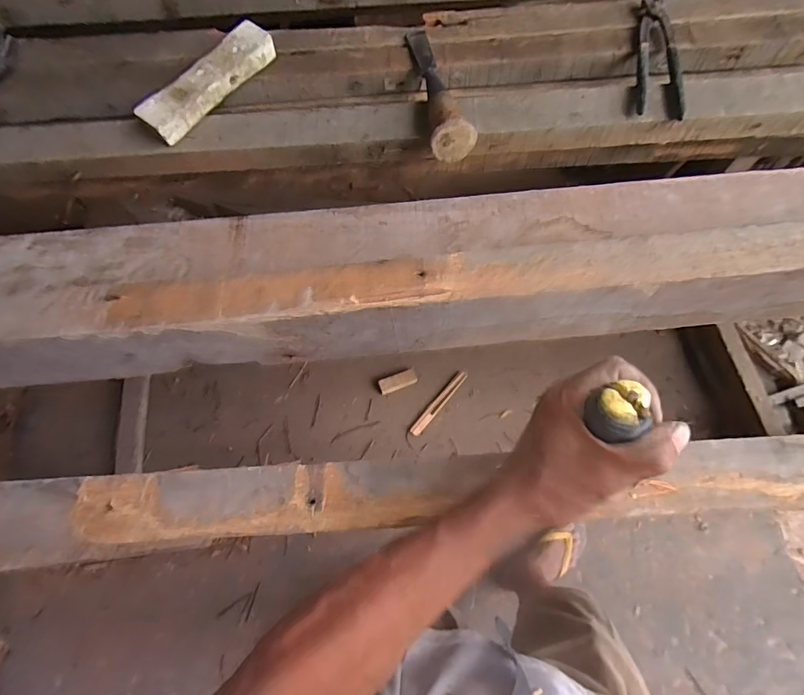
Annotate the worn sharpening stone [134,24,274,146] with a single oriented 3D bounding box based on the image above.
[{"bbox_3d":[-0.242,-0.333,0.566,0.042,0.041,0.194,38,75,13],"label":"worn sharpening stone"}]

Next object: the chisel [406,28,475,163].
[{"bbox_3d":[0.046,-0.332,0.556,0.049,0.040,0.215,-8,70,-2],"label":"chisel"}]

